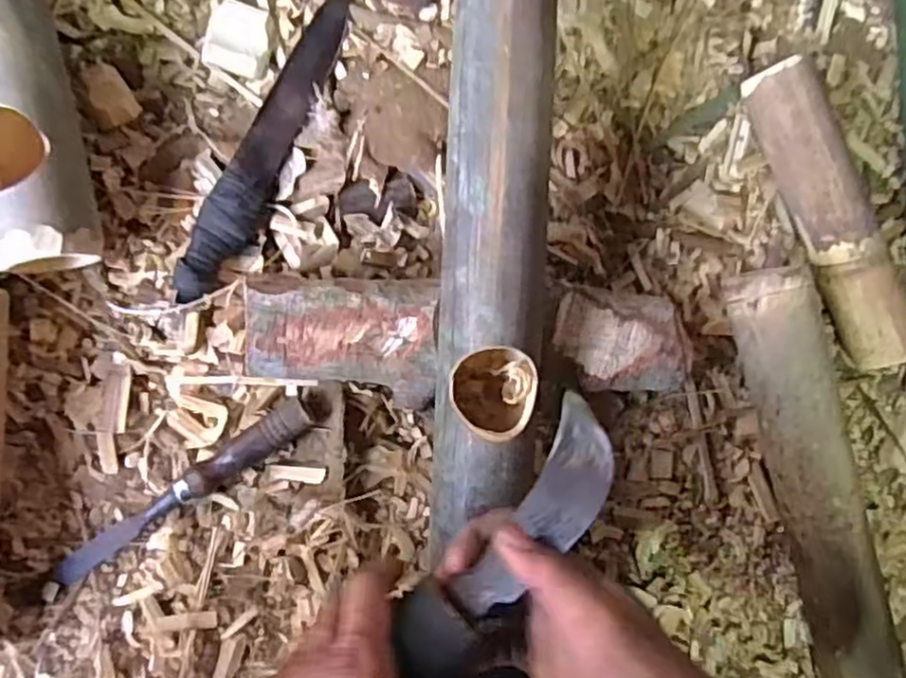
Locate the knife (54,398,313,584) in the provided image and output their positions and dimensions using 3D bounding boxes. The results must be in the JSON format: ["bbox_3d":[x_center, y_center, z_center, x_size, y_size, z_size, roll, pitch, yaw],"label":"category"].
[{"bbox_3d":[-0.195,0.112,0.521,0.209,0.023,0.023,-35,94,-8],"label":"knife"}]

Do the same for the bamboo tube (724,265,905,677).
[{"bbox_3d":[0.291,0.144,0.577,0.058,0.067,0.405,-16,91,-9],"label":"bamboo tube"}]

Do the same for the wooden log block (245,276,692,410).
[{"bbox_3d":[0.016,0.004,0.541,0.326,0.060,0.090,1,89,-9],"label":"wooden log block"}]

